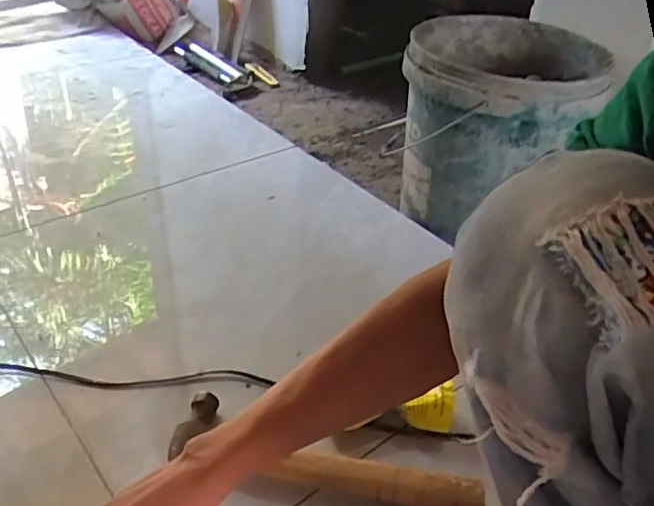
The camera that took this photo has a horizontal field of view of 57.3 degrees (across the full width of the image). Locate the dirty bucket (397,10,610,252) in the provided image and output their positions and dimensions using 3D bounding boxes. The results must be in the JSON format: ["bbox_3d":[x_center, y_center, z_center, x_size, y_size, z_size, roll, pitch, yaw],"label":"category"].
[{"bbox_3d":[0.257,-0.186,0.964,0.275,0.297,0.274,4,36,-3],"label":"dirty bucket"}]

